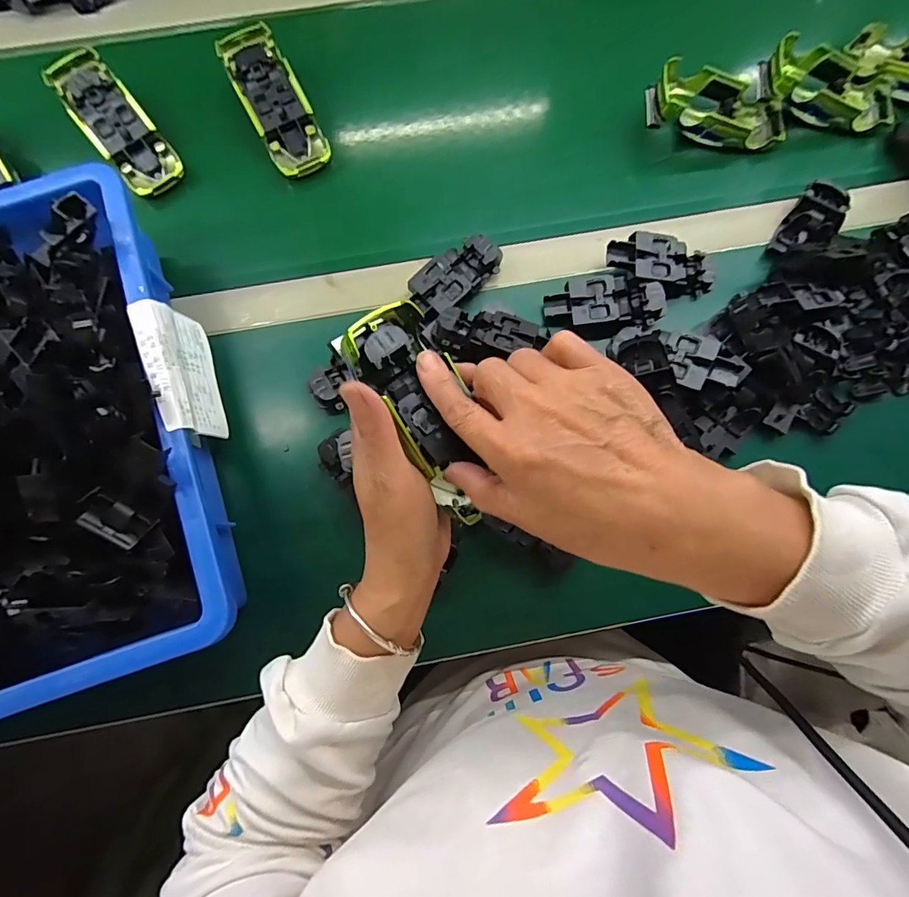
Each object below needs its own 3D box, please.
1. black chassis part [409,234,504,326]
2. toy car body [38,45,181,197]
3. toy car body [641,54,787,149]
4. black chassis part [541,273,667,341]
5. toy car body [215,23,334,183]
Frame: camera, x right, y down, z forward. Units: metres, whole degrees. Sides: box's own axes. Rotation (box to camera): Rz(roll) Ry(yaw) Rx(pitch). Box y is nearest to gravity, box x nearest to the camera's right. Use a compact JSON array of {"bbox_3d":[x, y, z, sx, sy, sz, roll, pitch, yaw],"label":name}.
[{"bbox_3d":[0.000,-0.147,0.412,0.088,0.025,0.044,-41,82,-9],"label":"black chassis part"},{"bbox_3d":[-0.315,-0.303,0.438,0.054,0.023,0.138,-38,97,-9],"label":"toy car body"},{"bbox_3d":[0.249,-0.322,0.447,0.133,0.046,0.065,5,78,-1],"label":"toy car body"},{"bbox_3d":[0.130,-0.123,0.406,0.095,0.021,0.055,-12,79,-4],"label":"black chassis part"},{"bbox_3d":[-0.169,-0.327,0.444,0.055,0.027,0.141,-28,93,-7],"label":"toy car body"}]

